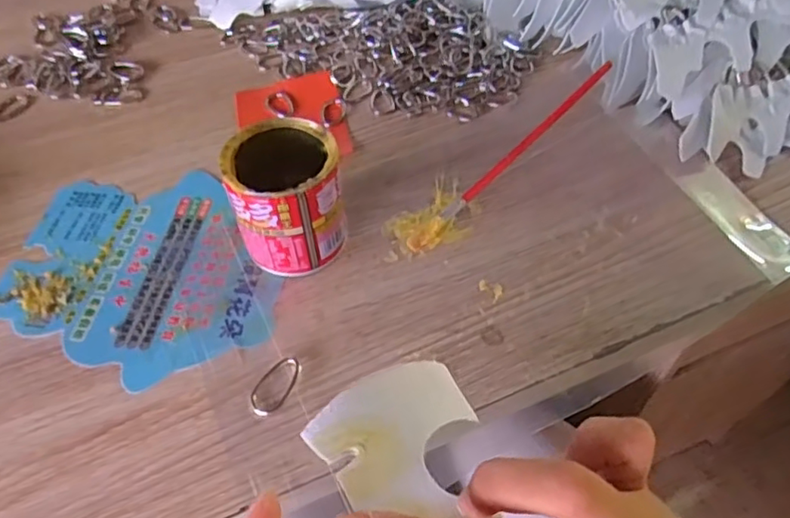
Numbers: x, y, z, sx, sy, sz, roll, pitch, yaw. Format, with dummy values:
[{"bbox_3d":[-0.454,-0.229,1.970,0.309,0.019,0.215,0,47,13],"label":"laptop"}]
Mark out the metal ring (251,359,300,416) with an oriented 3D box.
[{"bbox_3d":[-0.063,0.067,0.316,0.019,0.004,0.035,26,57,20],"label":"metal ring"}]

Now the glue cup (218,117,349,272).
[{"bbox_3d":[-0.062,-0.035,0.354,0.062,0.070,0.061,-1,52,1],"label":"glue cup"}]

